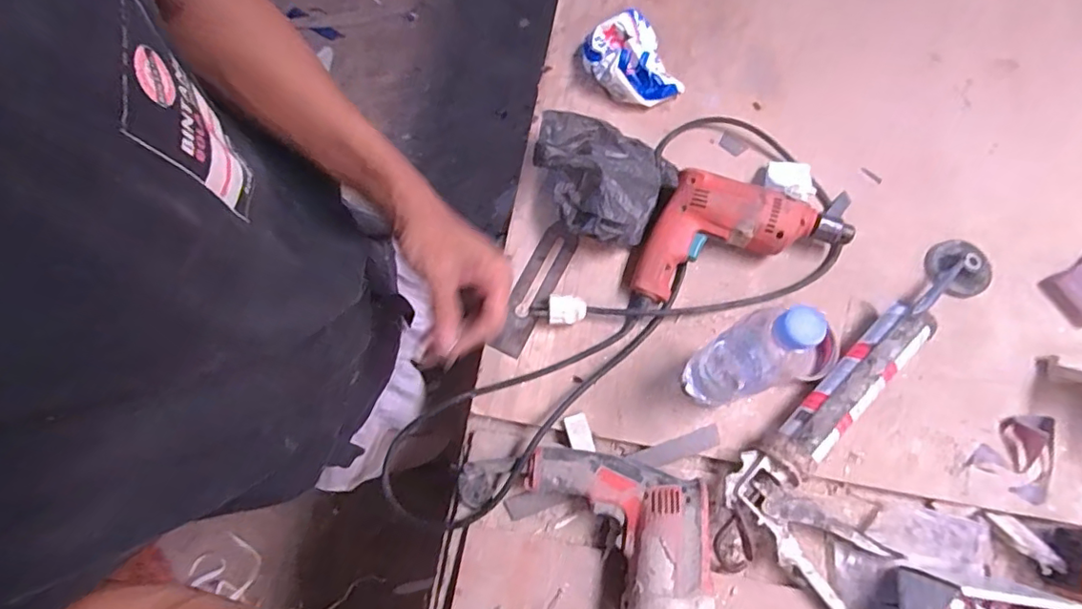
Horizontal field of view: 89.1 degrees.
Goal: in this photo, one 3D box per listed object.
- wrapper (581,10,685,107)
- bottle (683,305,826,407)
[{"bbox_3d":[0.121,-0.329,0.747,0.111,0.051,0.128,-20,74,-6],"label":"wrapper"},{"bbox_3d":[0.195,0.050,0.526,0.065,0.244,0.056,-37,76,-11],"label":"bottle"}]

